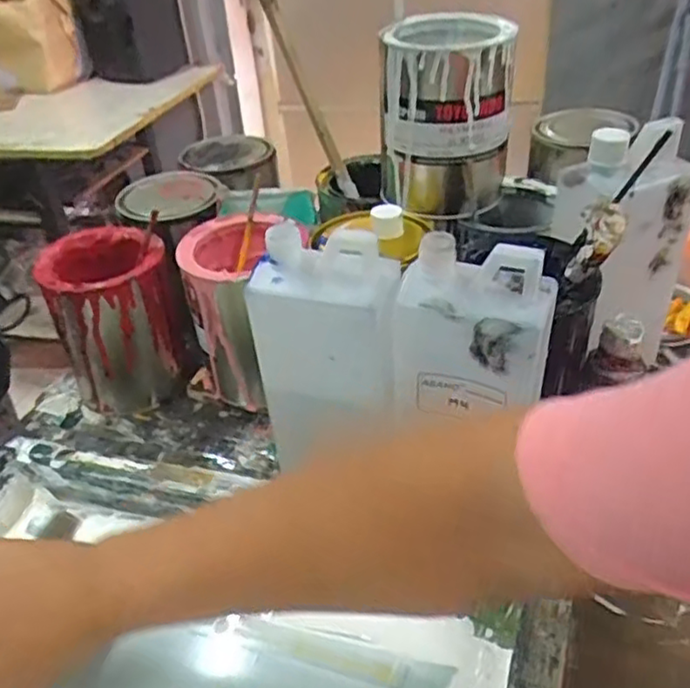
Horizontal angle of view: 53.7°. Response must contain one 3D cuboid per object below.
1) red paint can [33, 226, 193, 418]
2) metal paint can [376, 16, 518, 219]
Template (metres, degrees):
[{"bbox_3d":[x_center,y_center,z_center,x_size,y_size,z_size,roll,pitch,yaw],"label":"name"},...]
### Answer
[{"bbox_3d":[-0.208,-0.019,0.631,0.102,0.146,0.099,-3,36,2],"label":"red paint can"},{"bbox_3d":[0.083,-0.189,0.570,0.102,0.140,0.103,-3,36,2],"label":"metal paint can"}]

